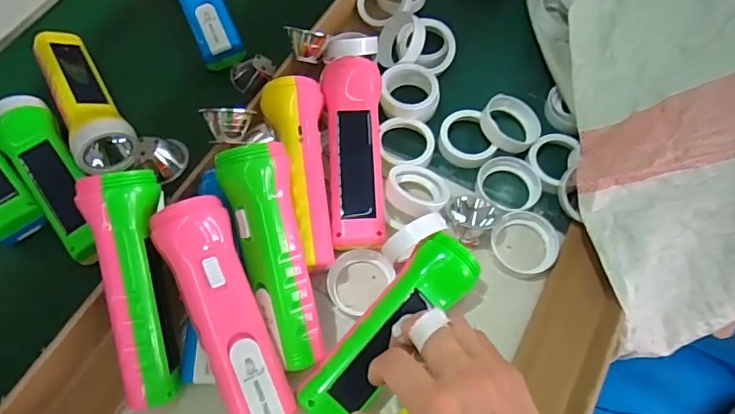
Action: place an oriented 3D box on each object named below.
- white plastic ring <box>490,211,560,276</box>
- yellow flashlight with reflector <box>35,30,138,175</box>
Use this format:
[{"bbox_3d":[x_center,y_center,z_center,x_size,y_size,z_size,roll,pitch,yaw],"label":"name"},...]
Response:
[{"bbox_3d":[0.128,0.029,0.414,0.053,0.022,0.051,0,64,1],"label":"white plastic ring"},{"bbox_3d":[-0.261,-0.098,0.482,0.047,0.047,0.169,-28,67,-13],"label":"yellow flashlight with reflector"}]

